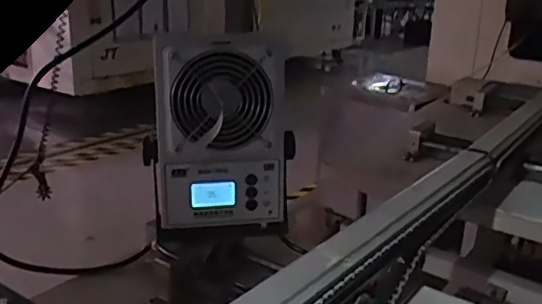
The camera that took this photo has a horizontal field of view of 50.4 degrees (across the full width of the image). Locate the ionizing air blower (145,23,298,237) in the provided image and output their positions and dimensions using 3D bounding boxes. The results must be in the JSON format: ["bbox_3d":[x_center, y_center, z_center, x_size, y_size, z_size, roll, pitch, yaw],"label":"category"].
[{"bbox_3d":[-0.055,-0.013,0.652,0.160,0.229,0.059,-1,17,-6],"label":"ionizing air blower"}]

